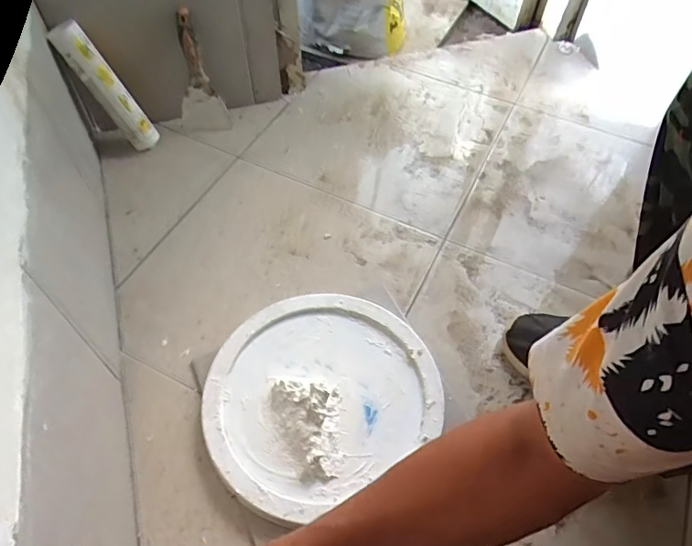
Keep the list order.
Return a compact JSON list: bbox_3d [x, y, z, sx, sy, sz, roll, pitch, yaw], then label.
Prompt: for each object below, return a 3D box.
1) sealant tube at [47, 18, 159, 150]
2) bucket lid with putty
[{"bbox_3d":[-0.398,-0.307,0.871,0.054,0.226,0.051,1,51,29],"label":"sealant tube"},{"bbox_3d":[-0.030,0.151,0.657,0.294,0.047,0.286,-26,59,-18],"label":"bucket lid with putty"}]

